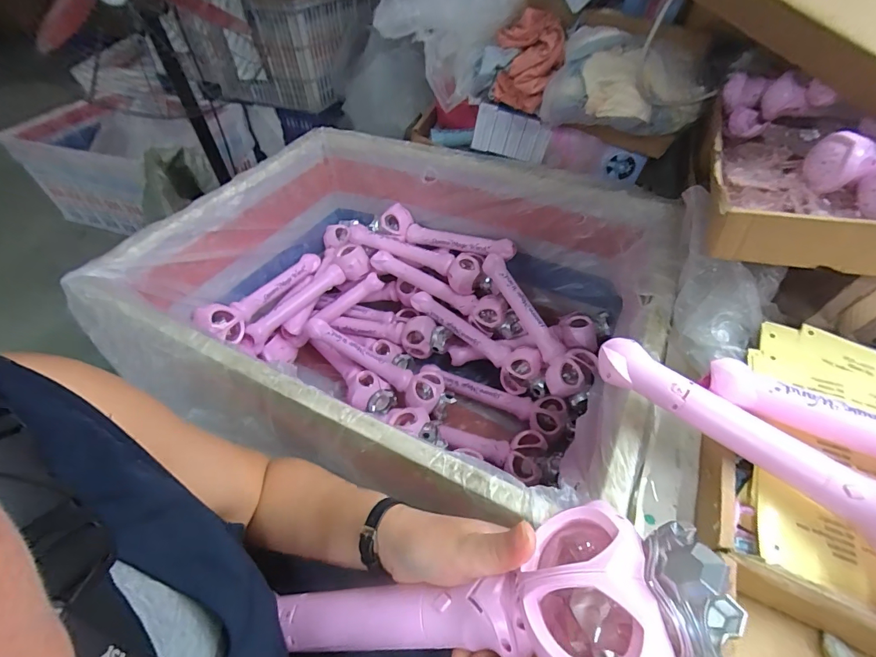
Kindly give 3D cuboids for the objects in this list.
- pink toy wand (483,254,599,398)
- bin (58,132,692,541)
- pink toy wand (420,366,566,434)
[{"bbox_3d":[0.199,-0.018,0.833,0.104,0.063,0.331,-26,75,-20],"label":"pink toy wand"},{"bbox_3d":[-0.063,-0.004,0.788,0.832,0.405,0.631,16,51,15],"label":"bin"},{"bbox_3d":[0.108,0.149,0.875,0.327,0.066,0.071,19,52,17],"label":"pink toy wand"}]

